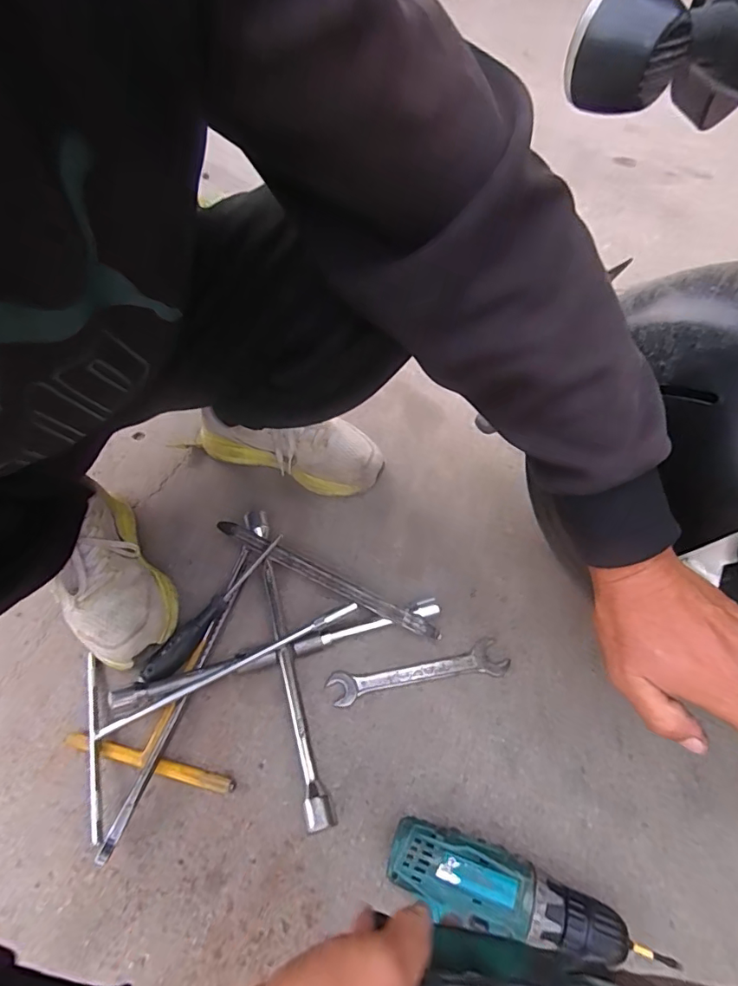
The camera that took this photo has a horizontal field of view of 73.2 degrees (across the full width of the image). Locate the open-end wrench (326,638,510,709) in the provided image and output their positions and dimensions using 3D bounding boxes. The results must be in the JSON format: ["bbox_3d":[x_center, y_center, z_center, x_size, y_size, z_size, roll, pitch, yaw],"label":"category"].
[{"bbox_3d":[0.053,0.193,0.536,0.189,0.009,0.038,-11,54,-3],"label":"open-end wrench"}]

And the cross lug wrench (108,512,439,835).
[{"bbox_3d":[-0.092,0.172,0.537,0.251,0.043,0.250,21,59,18],"label":"cross lug wrench"}]

